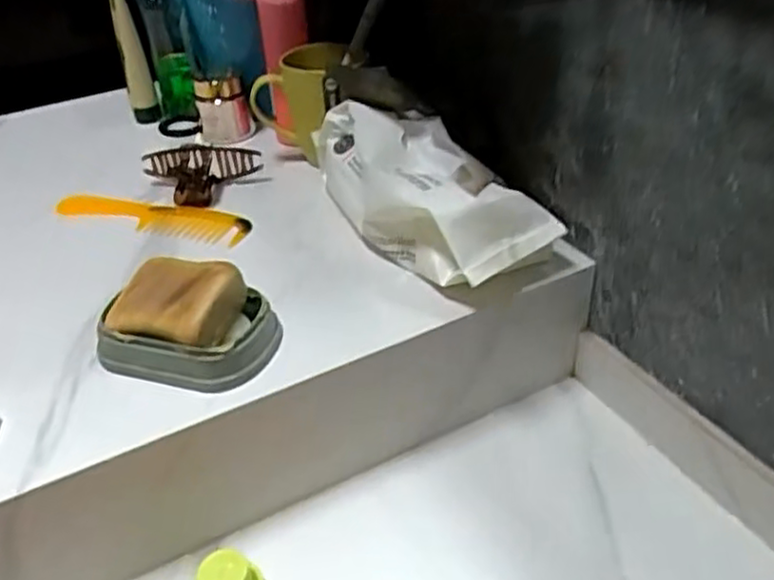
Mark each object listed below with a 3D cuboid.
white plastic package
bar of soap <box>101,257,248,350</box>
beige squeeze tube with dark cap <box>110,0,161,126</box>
[{"bbox_3d":[0.017,-0.086,0.618,0.101,0.085,0.256,-29,43,-29],"label":"white plastic package"},{"bbox_3d":[-0.148,0.009,0.504,0.083,0.038,0.062,7,38,16],"label":"bar of soap"},{"bbox_3d":[-0.277,-0.260,0.779,0.027,0.168,0.034,-17,38,-16],"label":"beige squeeze tube with dark cap"}]

